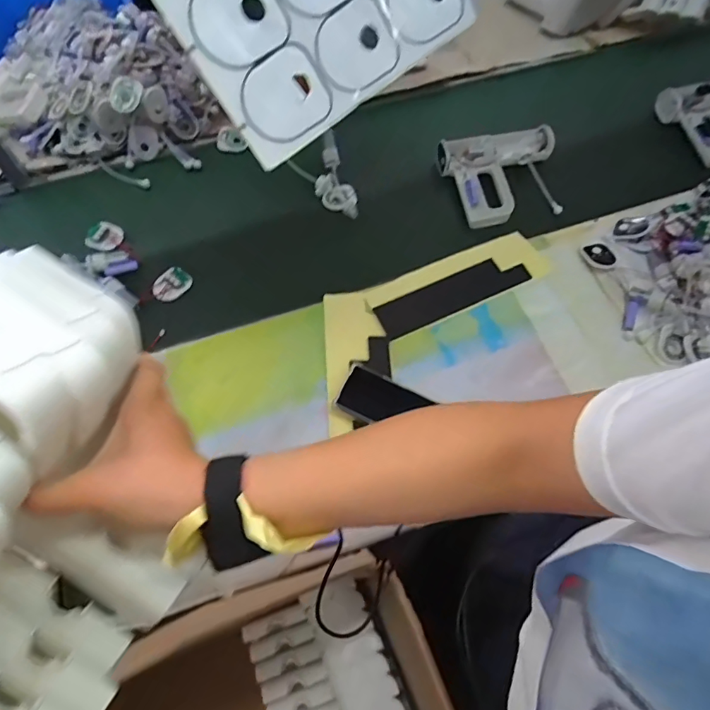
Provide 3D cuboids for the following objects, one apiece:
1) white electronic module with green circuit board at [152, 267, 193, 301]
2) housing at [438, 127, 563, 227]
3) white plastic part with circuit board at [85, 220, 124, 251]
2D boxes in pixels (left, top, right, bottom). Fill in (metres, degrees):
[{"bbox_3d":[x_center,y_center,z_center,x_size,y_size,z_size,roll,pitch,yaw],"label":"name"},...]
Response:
[{"bbox_3d":[-0.297,-0.114,0.786,0.049,0.010,0.061,33,68,14],"label":"white electronic module with green circuit board"},{"bbox_3d":[0.269,-0.317,0.873,0.222,0.051,0.186,-8,65,-4],"label":"housing"},{"bbox_3d":[-0.430,-0.205,0.835,0.059,0.016,0.053,19,66,8],"label":"white plastic part with circuit board"}]

